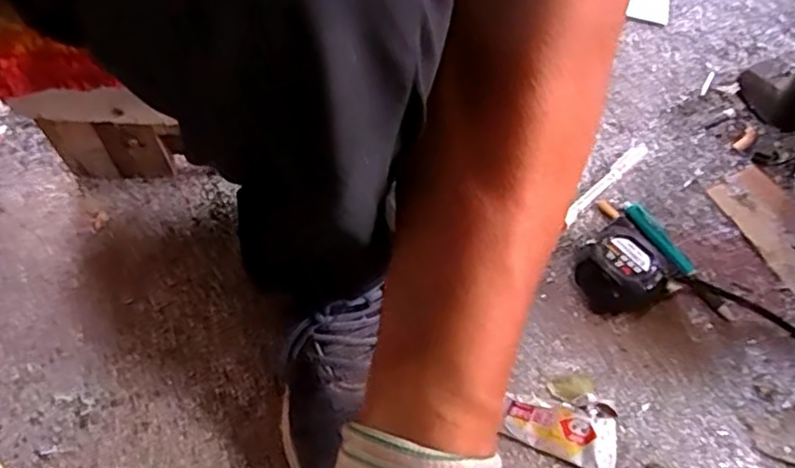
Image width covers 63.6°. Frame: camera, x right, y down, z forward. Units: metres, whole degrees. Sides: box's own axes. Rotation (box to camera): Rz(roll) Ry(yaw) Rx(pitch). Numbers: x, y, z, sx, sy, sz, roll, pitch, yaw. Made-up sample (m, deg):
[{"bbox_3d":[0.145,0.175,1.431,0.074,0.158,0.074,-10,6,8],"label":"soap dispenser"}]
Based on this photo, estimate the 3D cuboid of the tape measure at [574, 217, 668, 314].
[{"bbox_3d":[0.186,0.028,0.533,0.071,0.043,0.063,-34,64,-19],"label":"tape measure"}]

